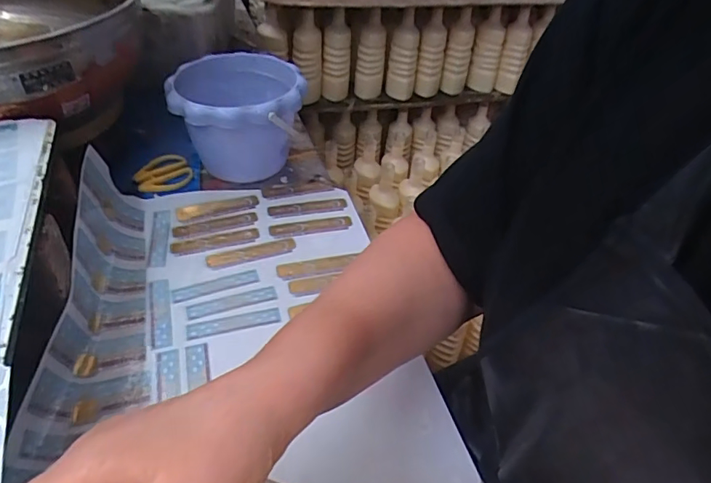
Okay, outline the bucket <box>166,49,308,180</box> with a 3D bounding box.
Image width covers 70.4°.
[{"bbox_3d":[-0.135,-0.141,0.603,0.144,0.121,0.147,4,40,-3],"label":"bucket"}]

